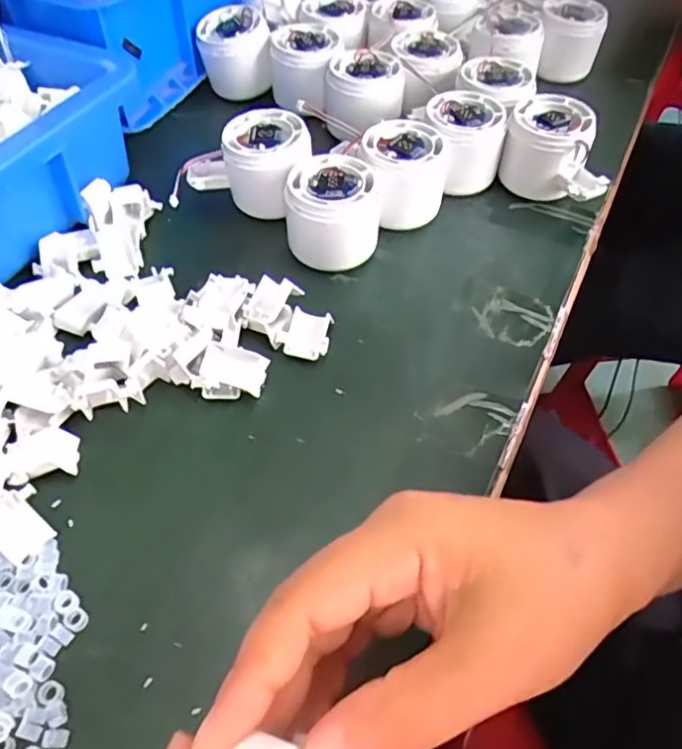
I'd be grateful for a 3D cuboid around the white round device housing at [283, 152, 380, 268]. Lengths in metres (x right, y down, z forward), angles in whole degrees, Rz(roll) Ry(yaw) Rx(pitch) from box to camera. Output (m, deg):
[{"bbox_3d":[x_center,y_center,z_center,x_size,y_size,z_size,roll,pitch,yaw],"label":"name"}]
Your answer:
[{"bbox_3d":[-0.005,-0.101,0.393,0.056,0.055,0.053,1,52,-2],"label":"white round device housing"}]

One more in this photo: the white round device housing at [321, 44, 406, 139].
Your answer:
[{"bbox_3d":[0.019,-0.217,0.476,0.058,0.041,0.057,5,52,1],"label":"white round device housing"}]

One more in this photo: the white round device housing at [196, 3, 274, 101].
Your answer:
[{"bbox_3d":[-0.086,-0.264,0.508,0.055,0.056,0.052,0,52,0],"label":"white round device housing"}]

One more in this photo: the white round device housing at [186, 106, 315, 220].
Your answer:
[{"bbox_3d":[-0.059,-0.141,0.423,0.085,0.060,0.051,15,53,9],"label":"white round device housing"}]

